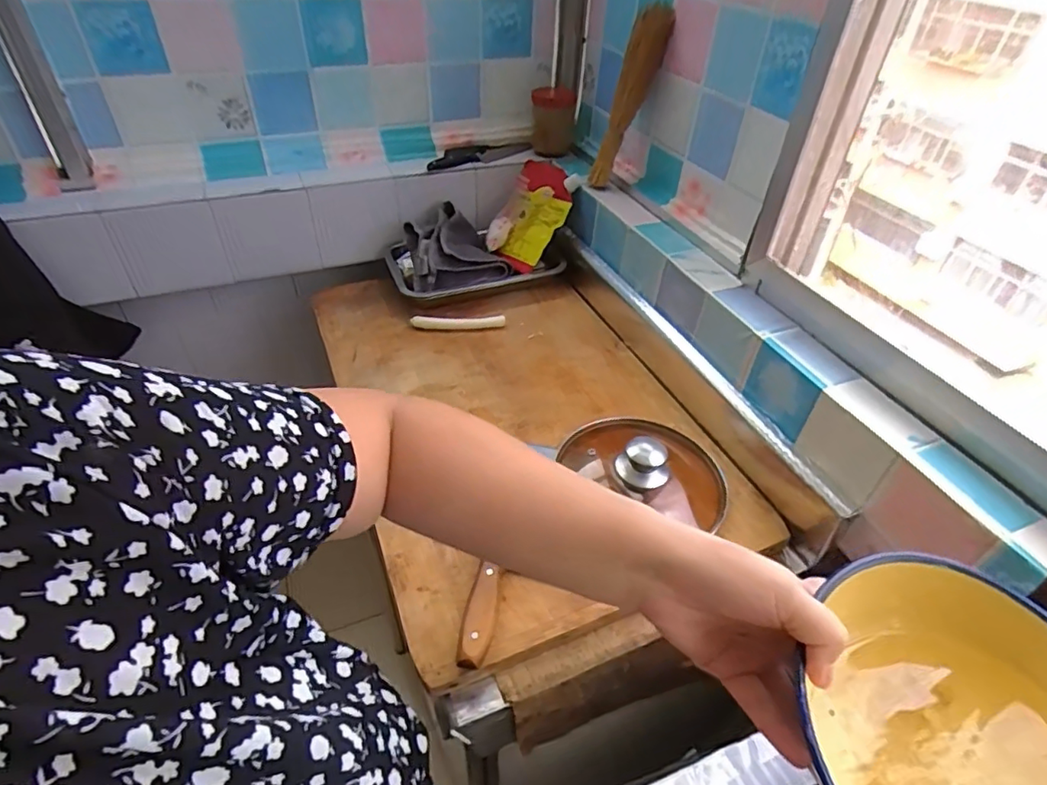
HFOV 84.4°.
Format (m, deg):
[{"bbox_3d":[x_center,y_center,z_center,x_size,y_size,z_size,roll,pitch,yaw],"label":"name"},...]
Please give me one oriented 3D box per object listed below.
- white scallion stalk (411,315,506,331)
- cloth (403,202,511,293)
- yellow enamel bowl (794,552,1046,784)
[{"bbox_3d":[-0.105,-0.112,0.937,0.150,0.012,0.030,1,41,-2],"label":"white scallion stalk"},{"bbox_3d":[-0.119,-0.254,0.999,0.158,0.074,0.147,-10,43,-14],"label":"cloth"},{"bbox_3d":[0.233,0.176,0.291,0.151,0.071,0.164,2,41,-1],"label":"yellow enamel bowl"}]

